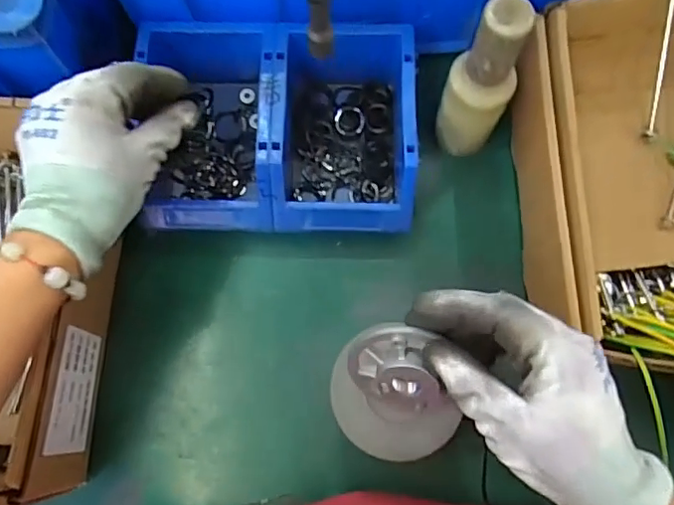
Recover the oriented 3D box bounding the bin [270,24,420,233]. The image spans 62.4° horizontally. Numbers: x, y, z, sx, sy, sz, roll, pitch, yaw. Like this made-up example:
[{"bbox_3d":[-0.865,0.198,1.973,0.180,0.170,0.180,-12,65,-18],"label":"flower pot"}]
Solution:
[{"bbox_3d":[0.005,-0.099,0.446,0.107,0.075,0.163,1,75,1],"label":"bin"}]

